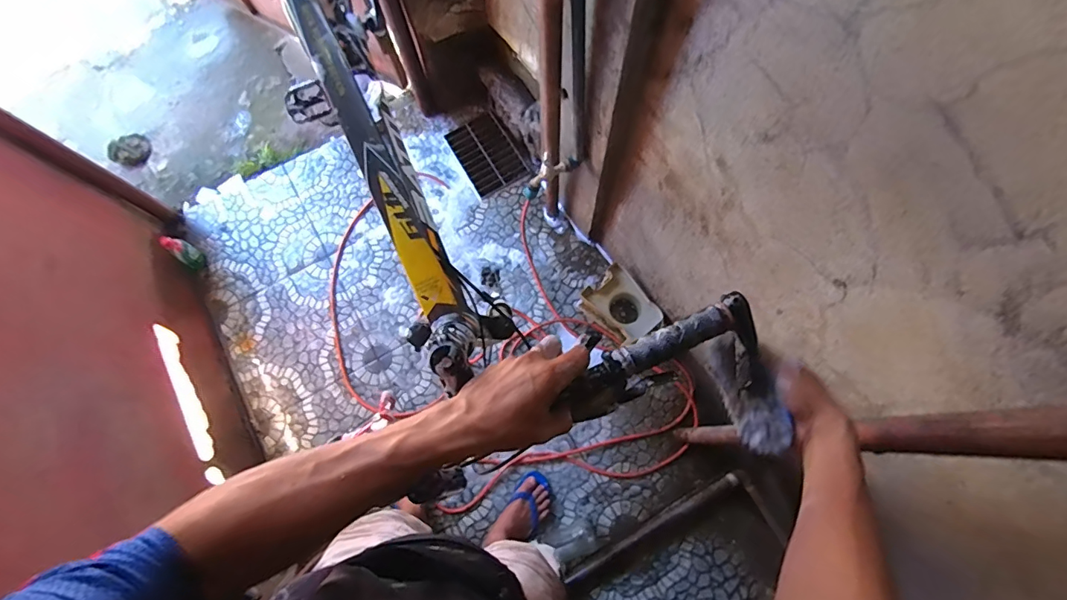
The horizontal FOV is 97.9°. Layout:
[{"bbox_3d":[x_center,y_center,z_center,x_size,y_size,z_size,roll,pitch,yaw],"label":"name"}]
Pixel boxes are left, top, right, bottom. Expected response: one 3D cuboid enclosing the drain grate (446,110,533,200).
[{"bbox_3d":[-0.173,-0.527,1.675,0.198,0.029,0.301,-29,75,-8],"label":"drain grate"}]

